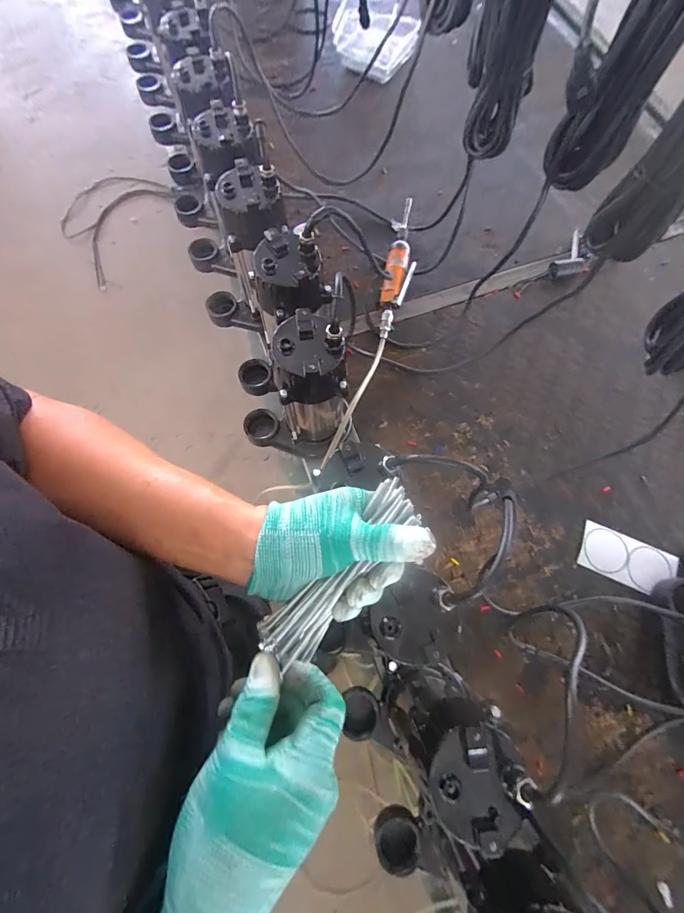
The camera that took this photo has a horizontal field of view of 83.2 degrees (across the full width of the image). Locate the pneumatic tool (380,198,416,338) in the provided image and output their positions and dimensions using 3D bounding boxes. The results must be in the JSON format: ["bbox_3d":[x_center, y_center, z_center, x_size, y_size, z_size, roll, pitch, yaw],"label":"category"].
[{"bbox_3d":[0.111,-0.364,0.744,0.057,0.043,0.311,9,72,2],"label":"pneumatic tool"}]

